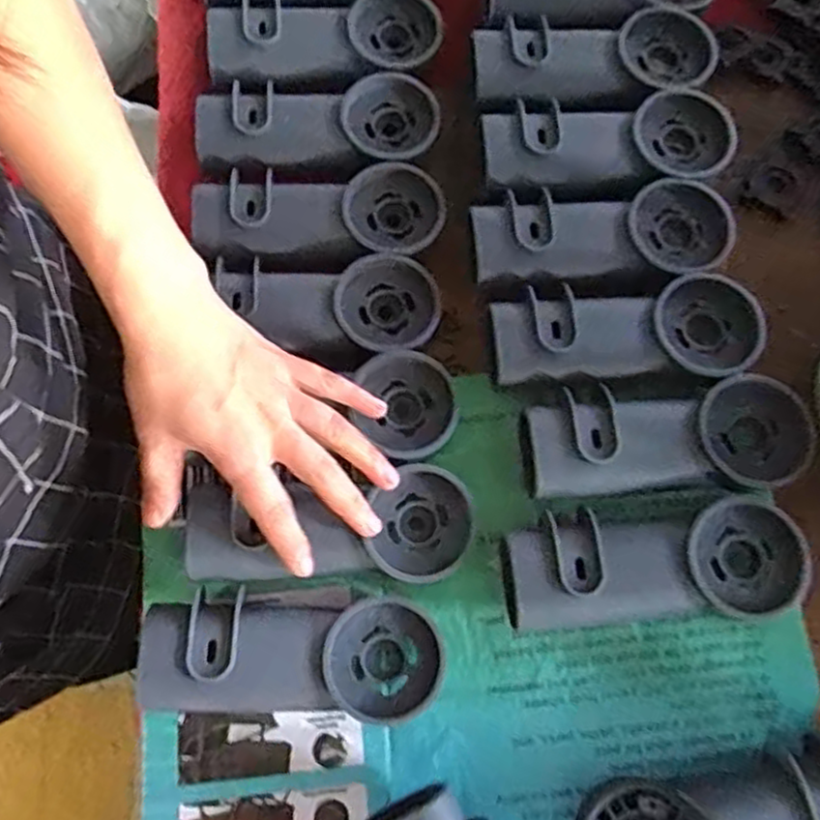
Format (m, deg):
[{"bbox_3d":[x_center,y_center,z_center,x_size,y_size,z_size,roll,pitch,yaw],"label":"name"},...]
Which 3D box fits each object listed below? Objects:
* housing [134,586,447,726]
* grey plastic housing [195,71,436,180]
[{"bbox_3d":[-0.064,0.133,0.396,0.158,0.037,0.063,3,75,4],"label":"housing"},{"bbox_3d":[-0.062,-0.190,0.487,0.158,0.020,0.072,-8,74,1],"label":"grey plastic housing"}]

